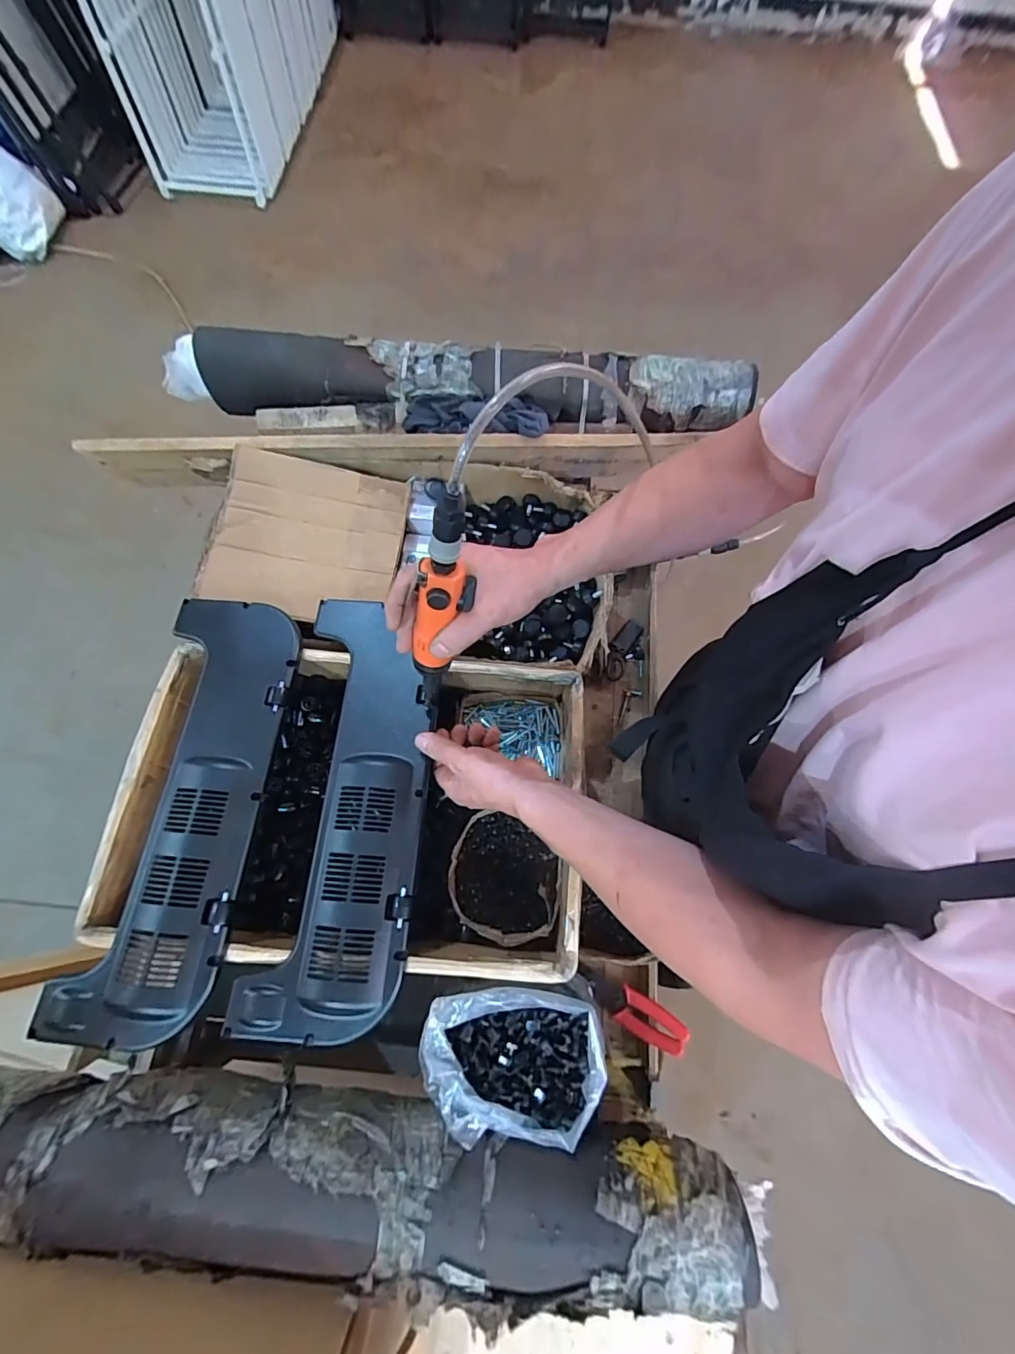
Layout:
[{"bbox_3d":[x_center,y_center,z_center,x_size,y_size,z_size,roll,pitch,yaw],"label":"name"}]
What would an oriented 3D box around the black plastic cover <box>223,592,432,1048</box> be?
[{"bbox_3d":[-0.174,0.125,0.560,0.158,0.022,0.467,2,67,-1],"label":"black plastic cover"}]

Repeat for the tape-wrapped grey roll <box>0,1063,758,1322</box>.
[{"bbox_3d":[-0.201,0.459,0.460,0.828,0.073,0.133,8,69,1],"label":"tape-wrapped grey roll"}]

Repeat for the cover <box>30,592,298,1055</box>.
[{"bbox_3d":[-0.349,0.126,0.552,0.153,0.024,0.466,5,69,0],"label":"cover"}]

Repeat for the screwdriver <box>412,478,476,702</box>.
[{"bbox_3d":[-0.058,-0.063,0.438,0.036,0.234,0.034,25,49,7],"label":"screwdriver"}]

